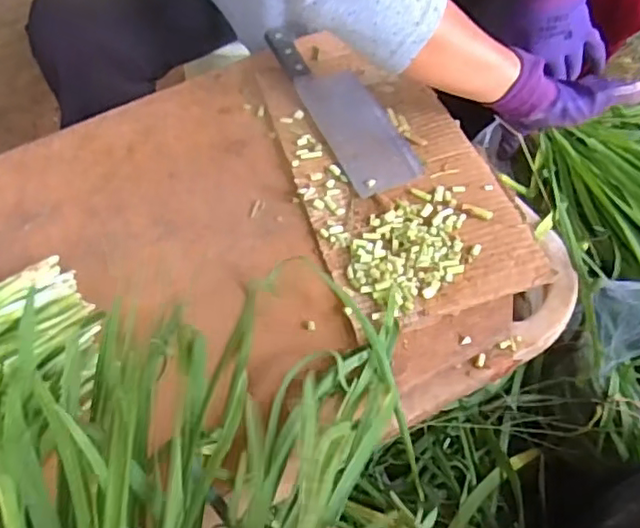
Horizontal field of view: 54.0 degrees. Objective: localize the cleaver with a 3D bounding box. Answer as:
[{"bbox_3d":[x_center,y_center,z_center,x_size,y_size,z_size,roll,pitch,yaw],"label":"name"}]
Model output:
[{"bbox_3d":[0.020,-0.169,0.645,0.069,0.016,0.258,-20,55,-9],"label":"cleaver"}]

